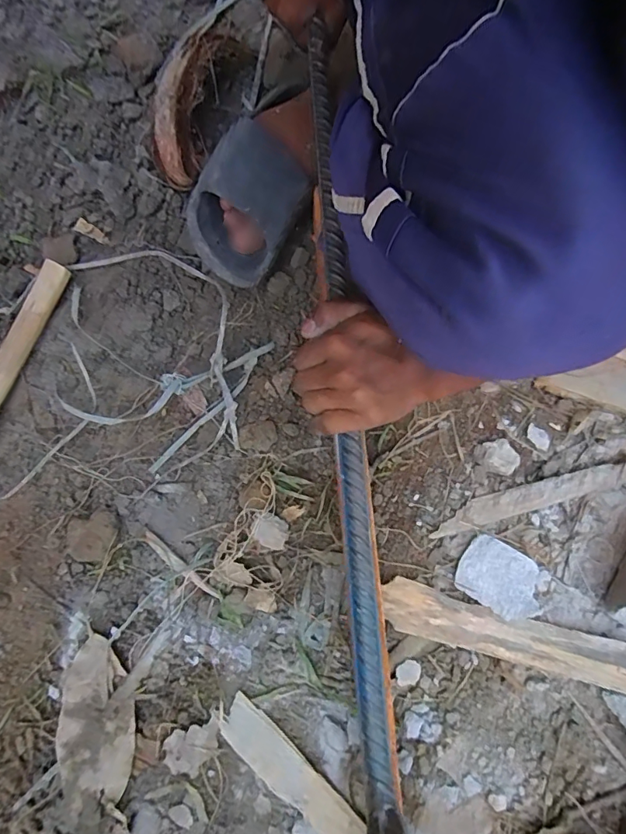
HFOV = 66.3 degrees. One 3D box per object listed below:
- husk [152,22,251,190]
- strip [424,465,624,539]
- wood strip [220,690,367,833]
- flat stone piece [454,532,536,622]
[{"bbox_3d":[-0.143,-0.375,0.557,0.068,0.060,0.214,13,78,4],"label":"husk"},{"bbox_3d":[0.206,0.080,0.468,0.181,0.015,0.024,-18,65,7],"label":"strip"},{"bbox_3d":[-0.013,0.319,0.414,0.170,0.004,0.037,38,80,17],"label":"wood strip"},{"bbox_3d":[0.172,0.148,0.443,0.070,0.009,0.057,29,81,18],"label":"flat stone piece"}]

